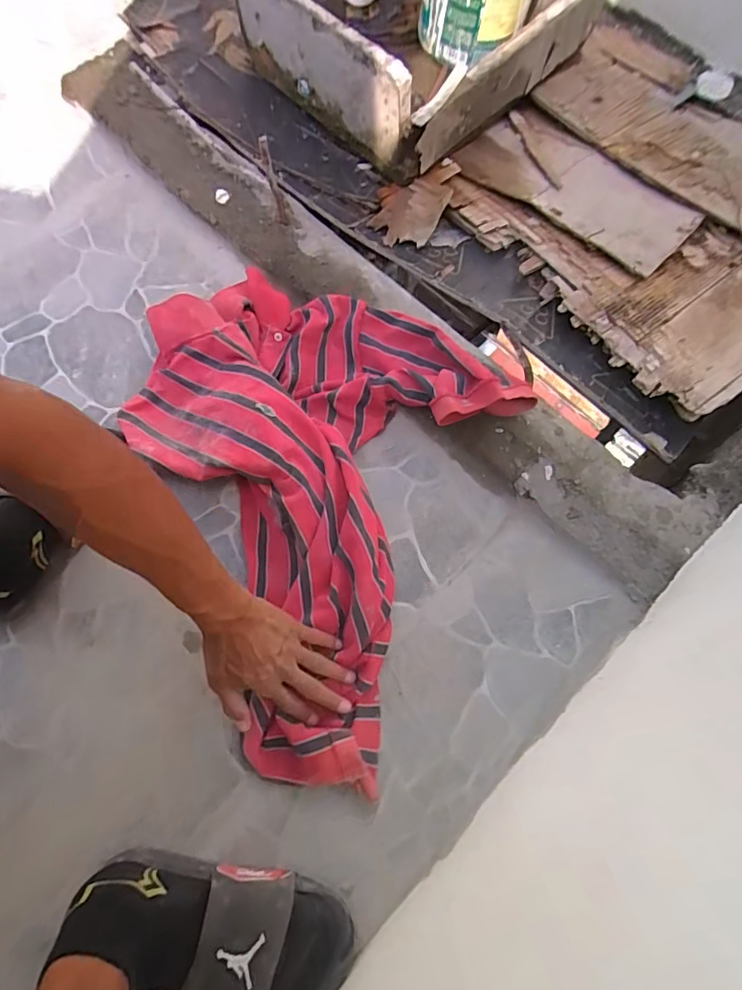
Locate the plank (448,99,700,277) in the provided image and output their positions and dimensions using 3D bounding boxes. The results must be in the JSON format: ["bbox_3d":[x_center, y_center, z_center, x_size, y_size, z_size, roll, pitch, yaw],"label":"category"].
[{"bbox_3d":[0.319,-0.484,0.736,0.361,0.022,0.212,37,68,13],"label":"plank"}]

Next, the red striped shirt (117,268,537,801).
[{"bbox_3d":[-0.114,-0.014,0.567,0.470,0.080,0.547,26,77,7],"label":"red striped shirt"}]

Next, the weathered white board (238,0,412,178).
[{"bbox_3d":[-0.079,-0.624,0.693,0.344,0.149,0.021,42,78,9],"label":"weathered white board"}]

